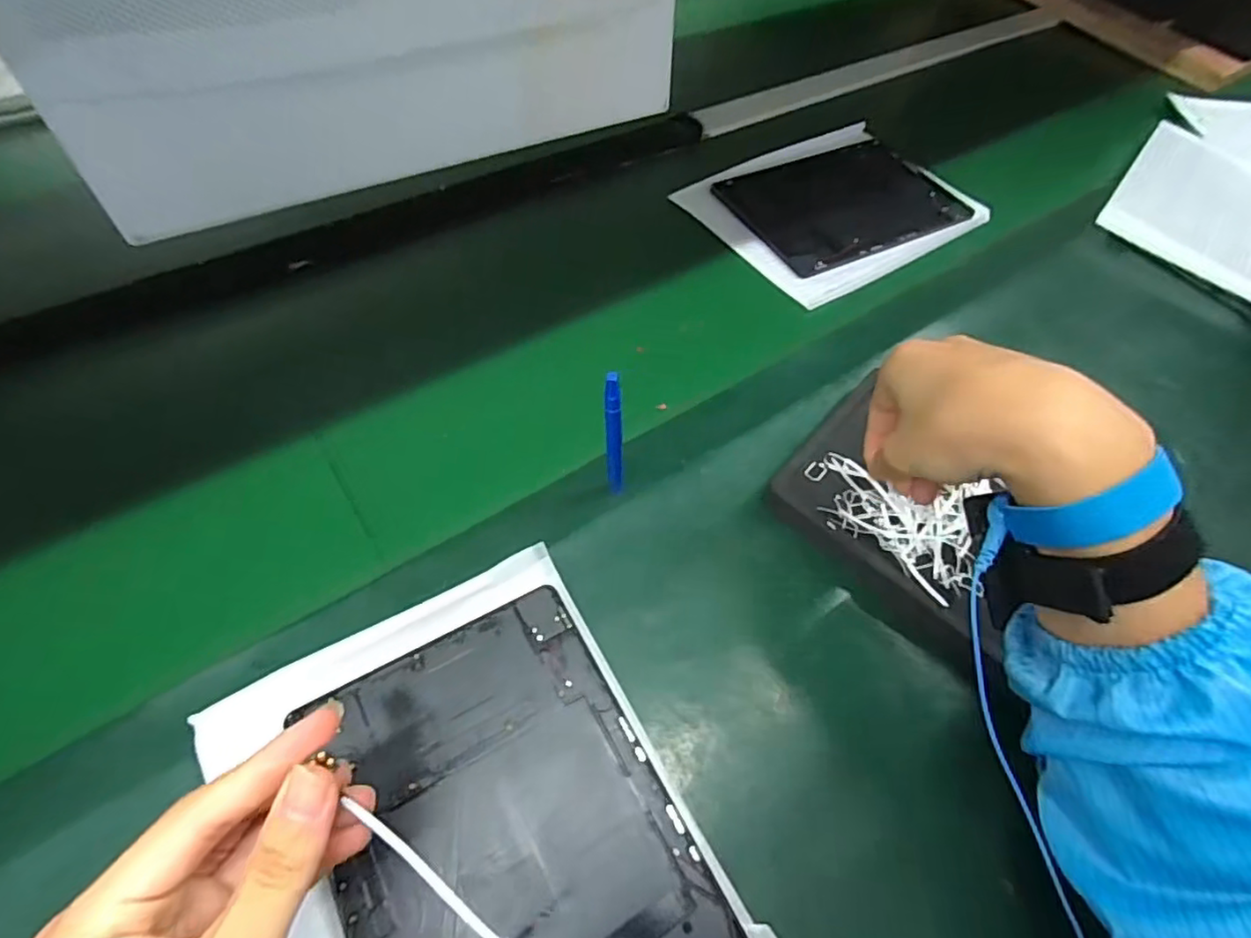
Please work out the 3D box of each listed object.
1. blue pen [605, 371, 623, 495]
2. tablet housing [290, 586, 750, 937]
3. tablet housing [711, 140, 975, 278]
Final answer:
[{"bbox_3d":[-0.006,-0.016,0.370,0.014,0.122,0.011,8,56,1],"label":"blue pen"},{"bbox_3d":[-0.051,0.188,0.295,0.153,0.007,0.235,-24,62,-21],"label":"tablet housing"},{"bbox_3d":[0.232,-0.279,0.636,0.239,0.006,0.159,-22,62,-20],"label":"tablet housing"}]

